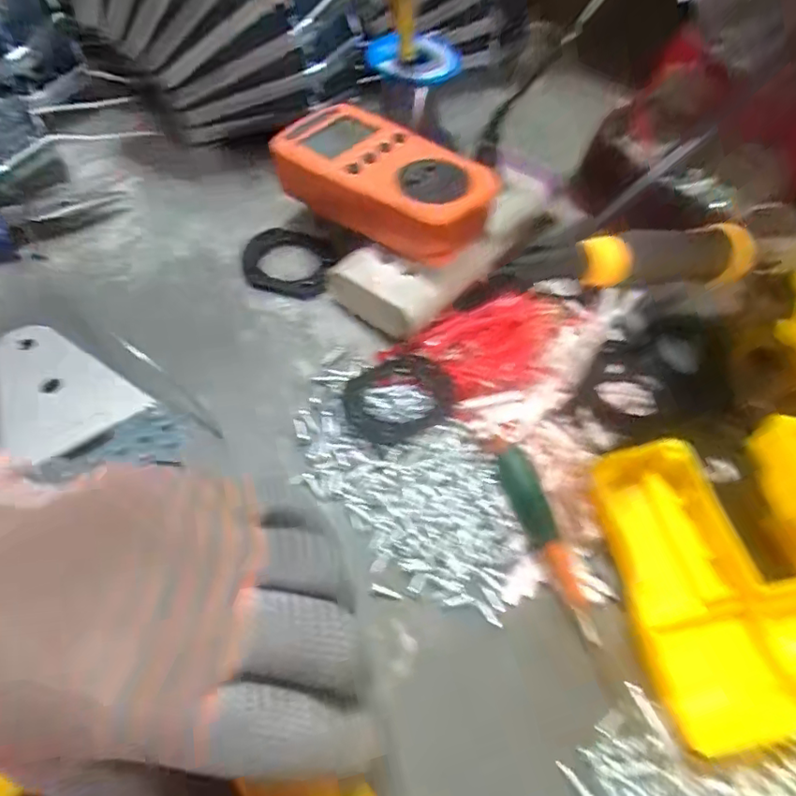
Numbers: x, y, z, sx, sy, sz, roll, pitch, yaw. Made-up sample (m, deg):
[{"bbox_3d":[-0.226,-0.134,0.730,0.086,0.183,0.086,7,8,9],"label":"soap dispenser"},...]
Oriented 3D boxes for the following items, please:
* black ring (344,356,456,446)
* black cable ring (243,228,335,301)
[{"bbox_3d":[0.003,0.000,0.289,0.056,0.009,0.047,-20,62,-17],"label":"black ring"},{"bbox_3d":[-0.068,-0.085,0.350,0.054,0.008,0.054,2,58,-4],"label":"black cable ring"}]

